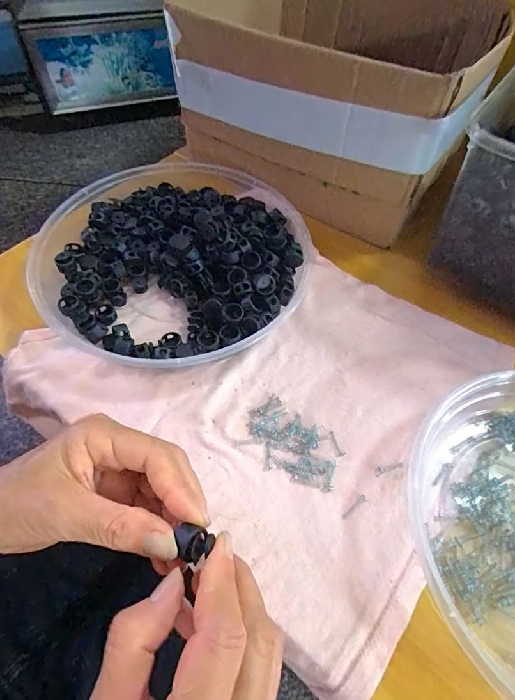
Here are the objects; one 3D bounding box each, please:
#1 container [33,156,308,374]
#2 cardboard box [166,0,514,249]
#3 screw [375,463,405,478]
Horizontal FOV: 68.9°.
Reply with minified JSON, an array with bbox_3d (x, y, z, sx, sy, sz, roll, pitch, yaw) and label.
[{"bbox_3d":[-0.070,-0.086,0.341,0.225,0.041,0.236,1,59,-1],"label":"container"},{"bbox_3d":[0.091,-0.288,0.407,0.270,0.147,0.252,30,63,16],"label":"cardboard box"},{"bbox_3d":[0.093,0.083,0.265,0.022,0.004,0.006,-17,61,-11],"label":"screw"}]

